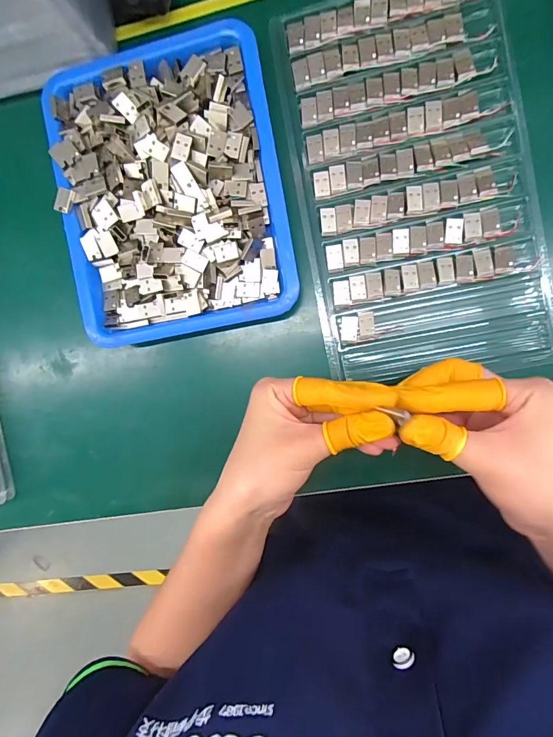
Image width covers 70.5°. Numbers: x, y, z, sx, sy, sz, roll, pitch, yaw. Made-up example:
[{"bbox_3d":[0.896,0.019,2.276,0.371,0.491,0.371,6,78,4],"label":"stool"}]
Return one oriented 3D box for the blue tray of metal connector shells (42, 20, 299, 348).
[{"bbox_3d":[-0.082,-0.136,0.308,0.171,0.042,0.220,-9,92,6],"label":"blue tray of metal connector shells"}]

